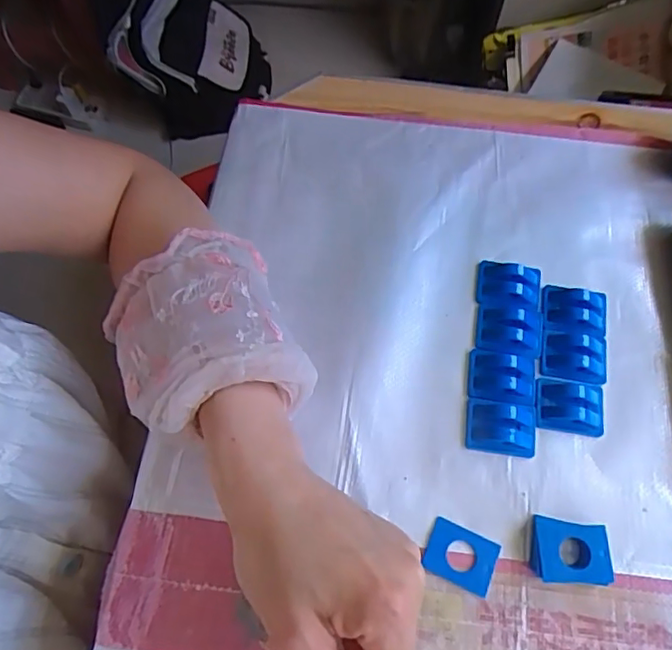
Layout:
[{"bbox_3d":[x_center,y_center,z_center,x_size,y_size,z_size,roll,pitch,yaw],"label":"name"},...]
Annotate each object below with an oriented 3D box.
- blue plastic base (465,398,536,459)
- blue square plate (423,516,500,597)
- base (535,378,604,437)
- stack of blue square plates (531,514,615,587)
[{"bbox_3d":[0.108,0.065,0.369,0.044,0.017,0.034,7,67,4],"label":"blue plastic base"},{"bbox_3d":[0.076,0.139,0.345,0.041,0.004,0.032,24,69,11],"label":"blue square plate"},{"bbox_3d":[0.154,0.052,0.371,0.044,0.015,0.033,9,67,5],"label":"base"},{"bbox_3d":[0.140,0.136,0.341,0.044,0.012,0.036,8,67,4],"label":"stack of blue square plates"}]

